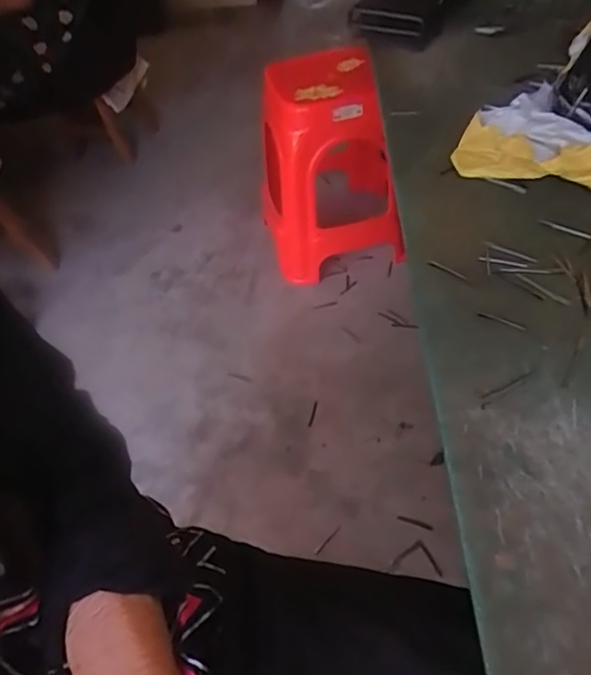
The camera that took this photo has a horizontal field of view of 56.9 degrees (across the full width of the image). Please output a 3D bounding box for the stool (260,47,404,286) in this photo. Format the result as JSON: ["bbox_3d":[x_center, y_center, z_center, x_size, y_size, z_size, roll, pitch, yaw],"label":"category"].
[{"bbox_3d":[0.084,-0.420,1.404,0.337,0.499,0.395,-6,48,1],"label":"stool"}]

